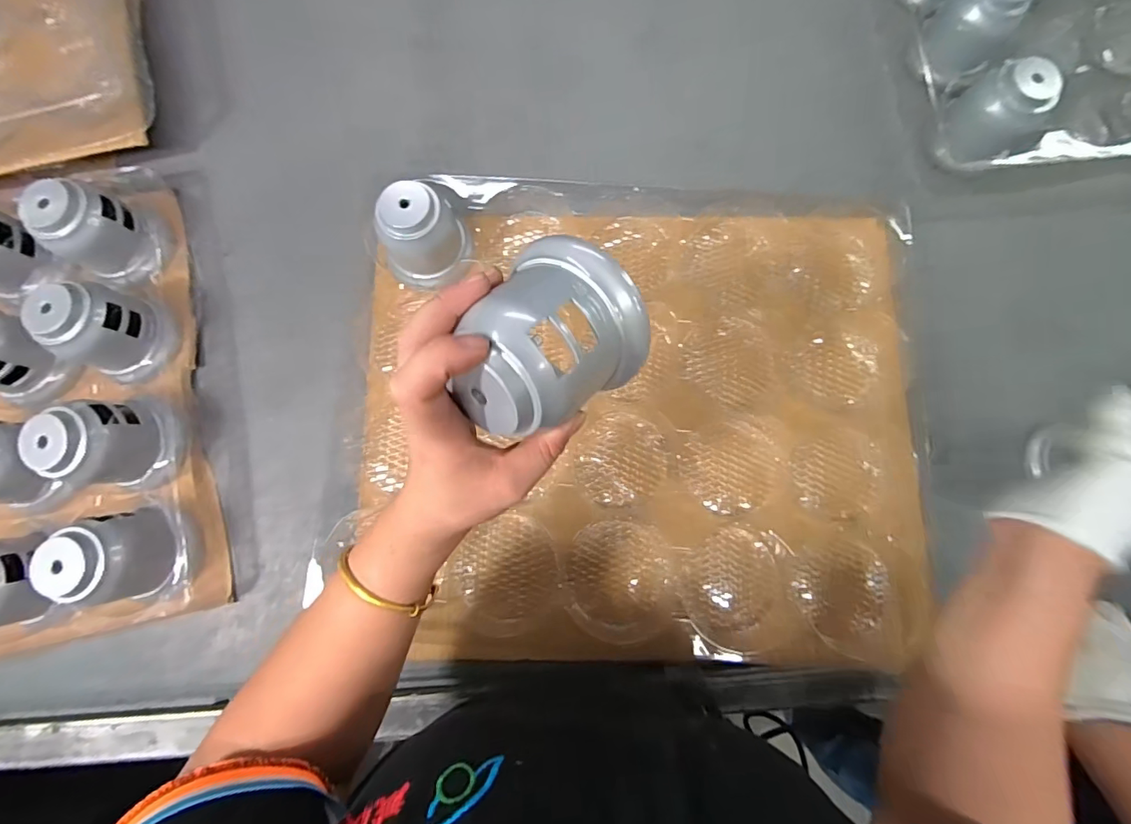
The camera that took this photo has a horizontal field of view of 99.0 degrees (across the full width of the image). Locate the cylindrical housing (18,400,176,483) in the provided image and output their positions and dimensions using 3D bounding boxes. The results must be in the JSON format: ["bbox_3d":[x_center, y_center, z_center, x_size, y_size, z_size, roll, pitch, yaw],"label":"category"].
[{"bbox_3d":[-0.408,0.025,0.427,0.072,0.075,0.070,-2,80,-2],"label":"cylindrical housing"}]

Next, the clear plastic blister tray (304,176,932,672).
[{"bbox_3d":[0.075,-0.001,0.466,0.533,0.058,0.450,1,80,-1],"label":"clear plastic blister tray"}]

